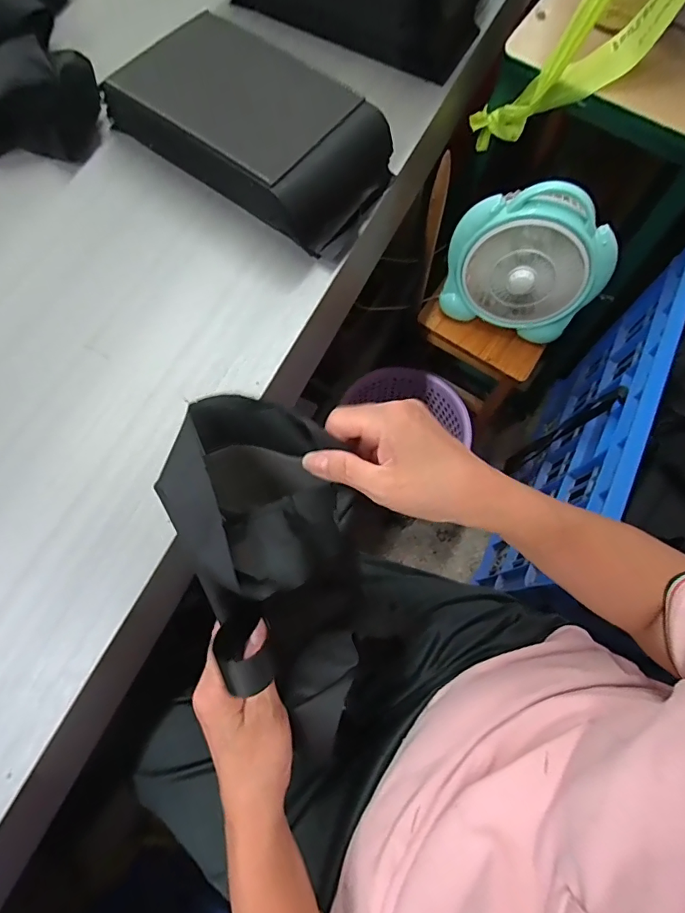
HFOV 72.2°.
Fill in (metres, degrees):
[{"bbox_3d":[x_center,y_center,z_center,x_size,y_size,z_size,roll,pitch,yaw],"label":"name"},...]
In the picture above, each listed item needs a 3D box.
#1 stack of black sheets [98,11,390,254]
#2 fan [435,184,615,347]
[{"bbox_3d":[-0.098,-0.351,0.515,0.292,0.094,0.156,34,72,7],"label":"stack of black sheets"},{"bbox_3d":[0.297,-0.317,0.760,0.243,0.250,0.101,19,59,6],"label":"fan"}]

